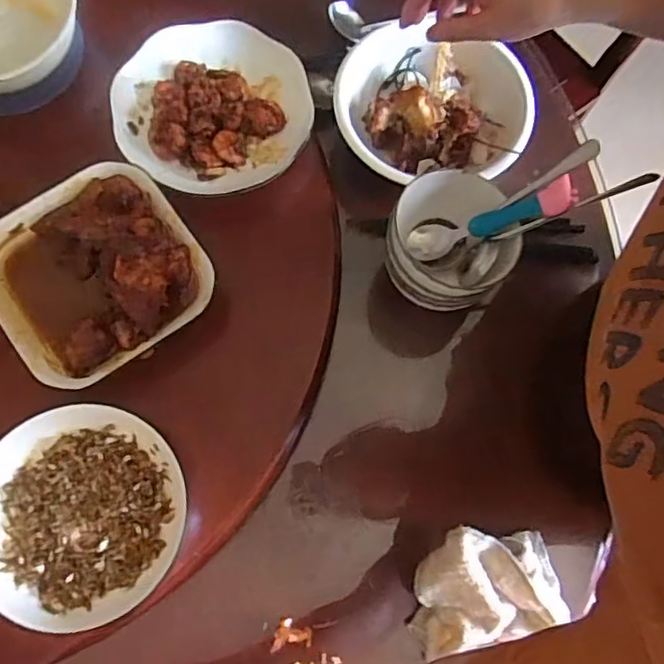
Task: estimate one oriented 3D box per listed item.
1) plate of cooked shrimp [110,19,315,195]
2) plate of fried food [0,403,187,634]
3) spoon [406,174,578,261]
[{"bbox_3d":[-0.116,-0.217,0.607,0.186,0.033,0.177,1,71,-2],"label":"plate of cooked shrimp"},{"bbox_3d":[-0.209,0.150,0.512,0.168,0.032,0.165,1,71,-2],"label":"plate of fried food"},{"bbox_3d":[0.137,-0.097,0.543,0.144,0.018,0.029,-18,71,20],"label":"spoon"}]

